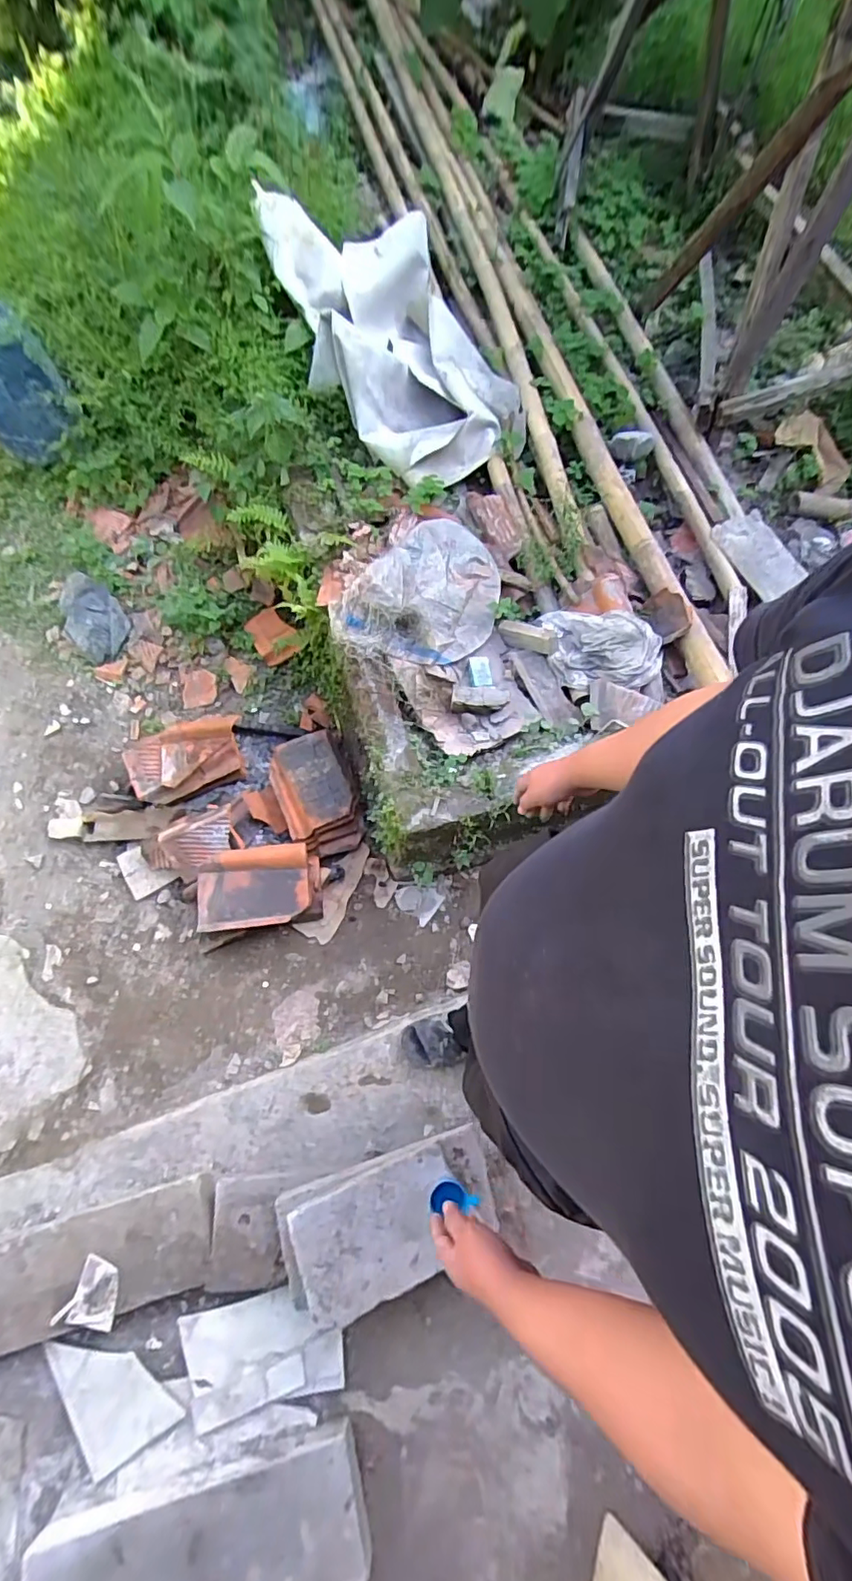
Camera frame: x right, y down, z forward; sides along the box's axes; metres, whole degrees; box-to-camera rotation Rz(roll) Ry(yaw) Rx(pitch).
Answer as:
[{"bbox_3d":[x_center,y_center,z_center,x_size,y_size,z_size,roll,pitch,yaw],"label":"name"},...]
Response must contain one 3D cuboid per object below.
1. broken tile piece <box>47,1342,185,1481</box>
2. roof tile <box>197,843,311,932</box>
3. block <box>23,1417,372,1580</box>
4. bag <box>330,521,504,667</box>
[{"bbox_3d":[-0.652,1.238,1.168,0.195,0.027,0.249,-35,72,-12],"label":"broken tile piece"},{"bbox_3d":[-0.461,0.257,1.514,0.284,0.036,0.209,-2,73,-19],"label":"roof tile"},{"bbox_3d":[-0.423,1.430,1.046,0.620,0.094,0.225,-15,69,-5],"label":"block"},{"bbox_3d":[0.008,-0.542,1.525,0.371,0.074,0.503,31,72,12],"label":"bag"}]

